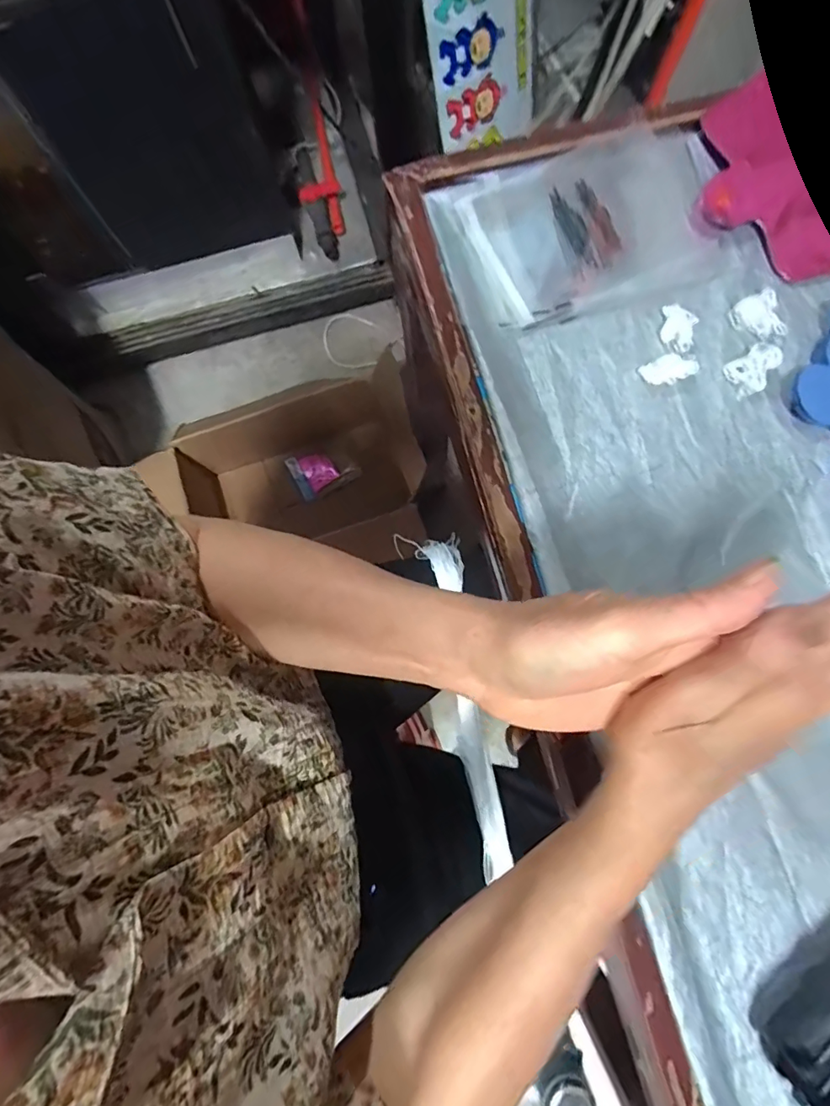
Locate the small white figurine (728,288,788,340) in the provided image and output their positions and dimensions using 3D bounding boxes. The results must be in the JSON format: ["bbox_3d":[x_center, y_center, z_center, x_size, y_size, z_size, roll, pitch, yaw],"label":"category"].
[{"bbox_3d":[0.269,-0.184,0.384,0.033,0.016,0.037,-23,80,-5],"label":"small white figurine"}]

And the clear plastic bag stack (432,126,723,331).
[{"bbox_3d":[0.148,-0.273,0.410,0.229,0.009,0.150,-17,79,-4],"label":"clear plastic bag stack"}]

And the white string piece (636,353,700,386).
[{"bbox_3d":[0.196,-0.141,0.377,0.041,0.008,0.020,-17,79,-4],"label":"white string piece"}]

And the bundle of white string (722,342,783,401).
[{"bbox_3d":[0.257,-0.139,0.371,0.031,0.019,0.030,-37,81,-7],"label":"bundle of white string"}]

